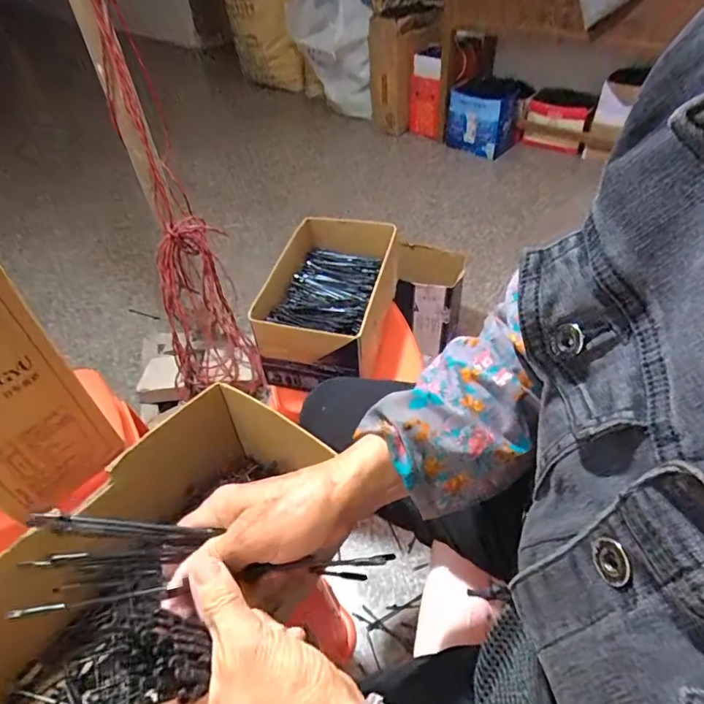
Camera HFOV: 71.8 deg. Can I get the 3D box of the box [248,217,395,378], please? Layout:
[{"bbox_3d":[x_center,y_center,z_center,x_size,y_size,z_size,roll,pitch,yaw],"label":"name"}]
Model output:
[{"bbox_3d":[-0.034,-0.082,0.807,0.161,0.130,0.274,8,47,12],"label":"box"}]

